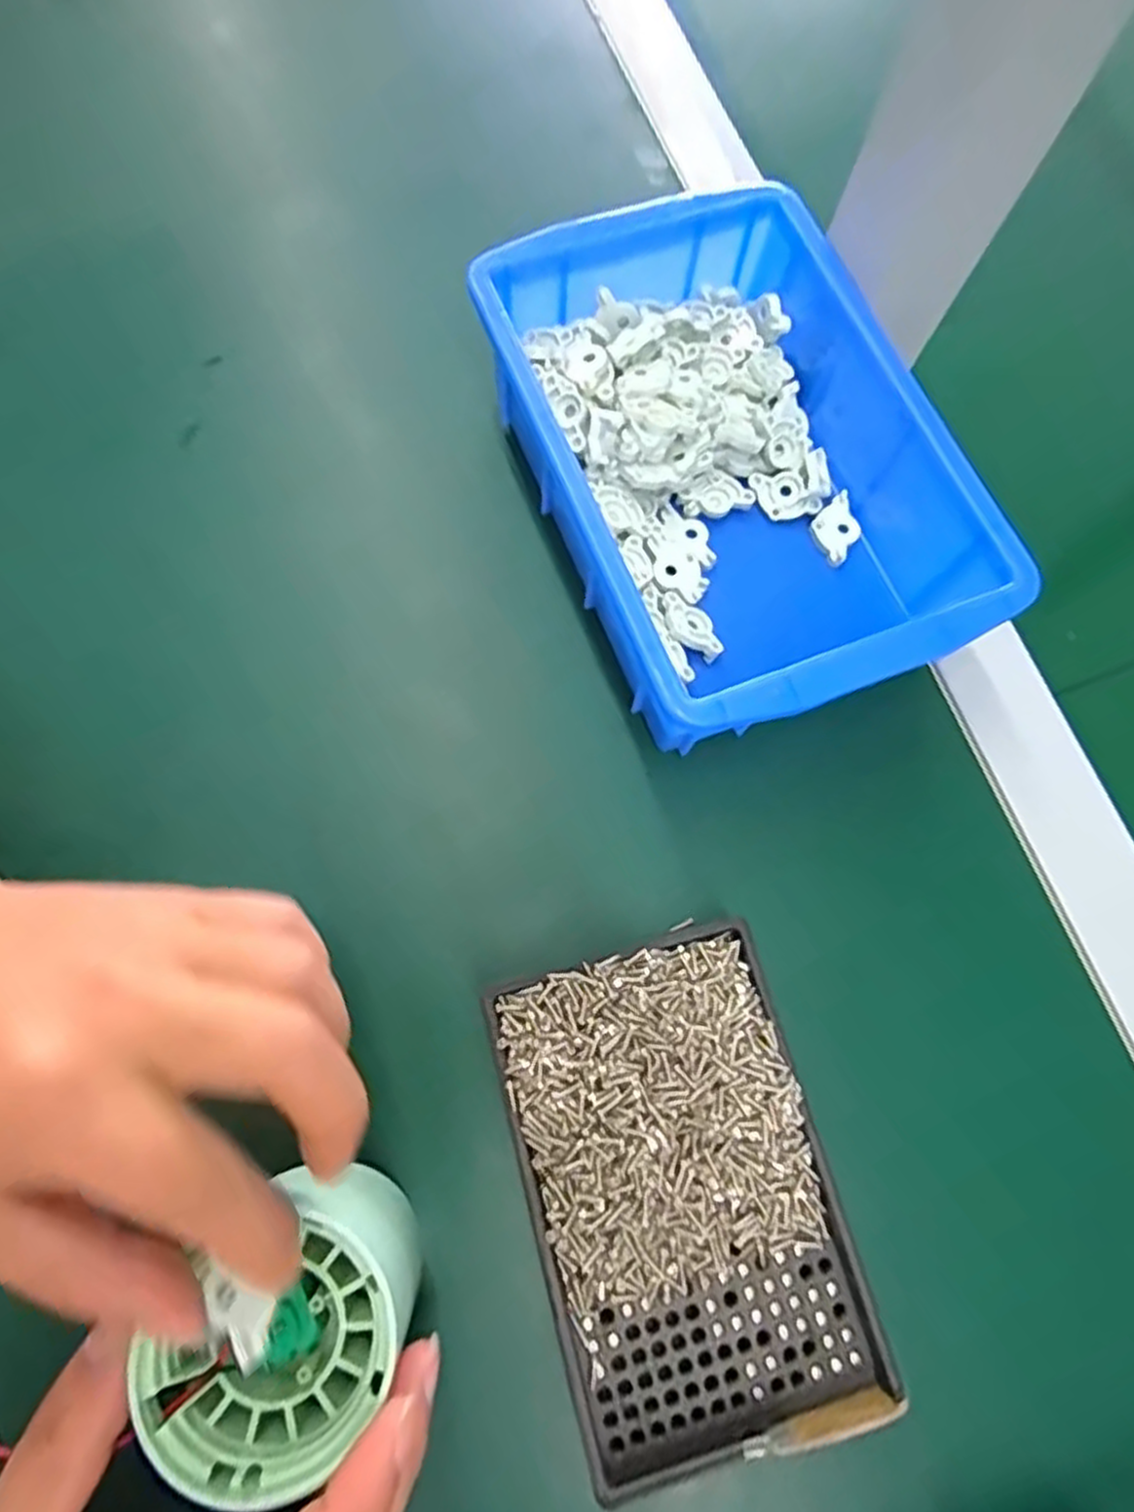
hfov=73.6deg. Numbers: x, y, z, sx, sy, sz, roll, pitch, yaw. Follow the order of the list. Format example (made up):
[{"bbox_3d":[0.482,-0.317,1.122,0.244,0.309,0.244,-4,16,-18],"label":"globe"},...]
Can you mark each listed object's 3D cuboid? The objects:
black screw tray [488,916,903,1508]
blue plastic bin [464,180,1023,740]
[{"bbox_3d":[0.034,0.128,0.226,0.087,0.018,0.135,-14,73,-7],"label":"black screw tray"},{"bbox_3d":[0.064,-0.108,0.287,0.142,0.061,0.194,-21,75,-10],"label":"blue plastic bin"}]

